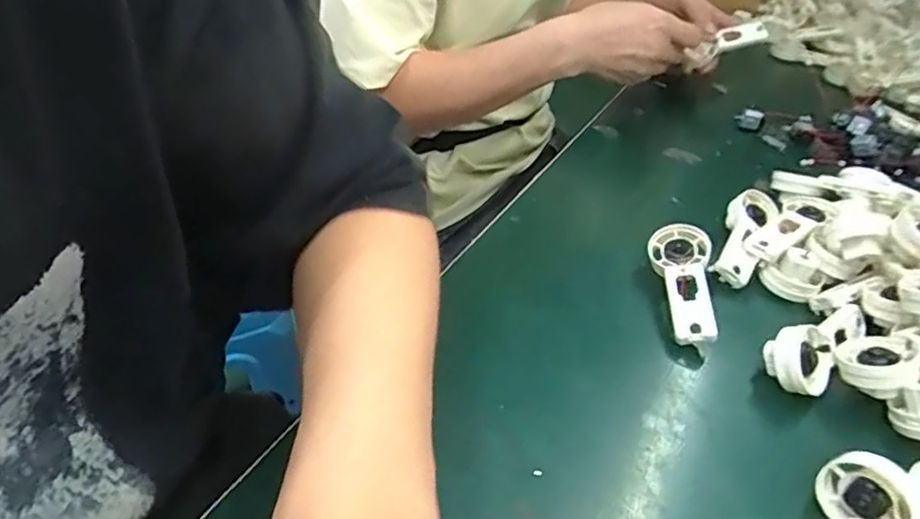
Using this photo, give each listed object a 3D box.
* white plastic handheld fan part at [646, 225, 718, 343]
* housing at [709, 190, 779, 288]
[{"bbox_3d":[0.143,0.015,0.399,0.037,0.034,0.085,11,40,5],"label":"white plastic handheld fan part"},{"bbox_3d":[0.203,-0.016,0.440,0.032,0.024,0.086,22,56,17],"label":"housing"}]

